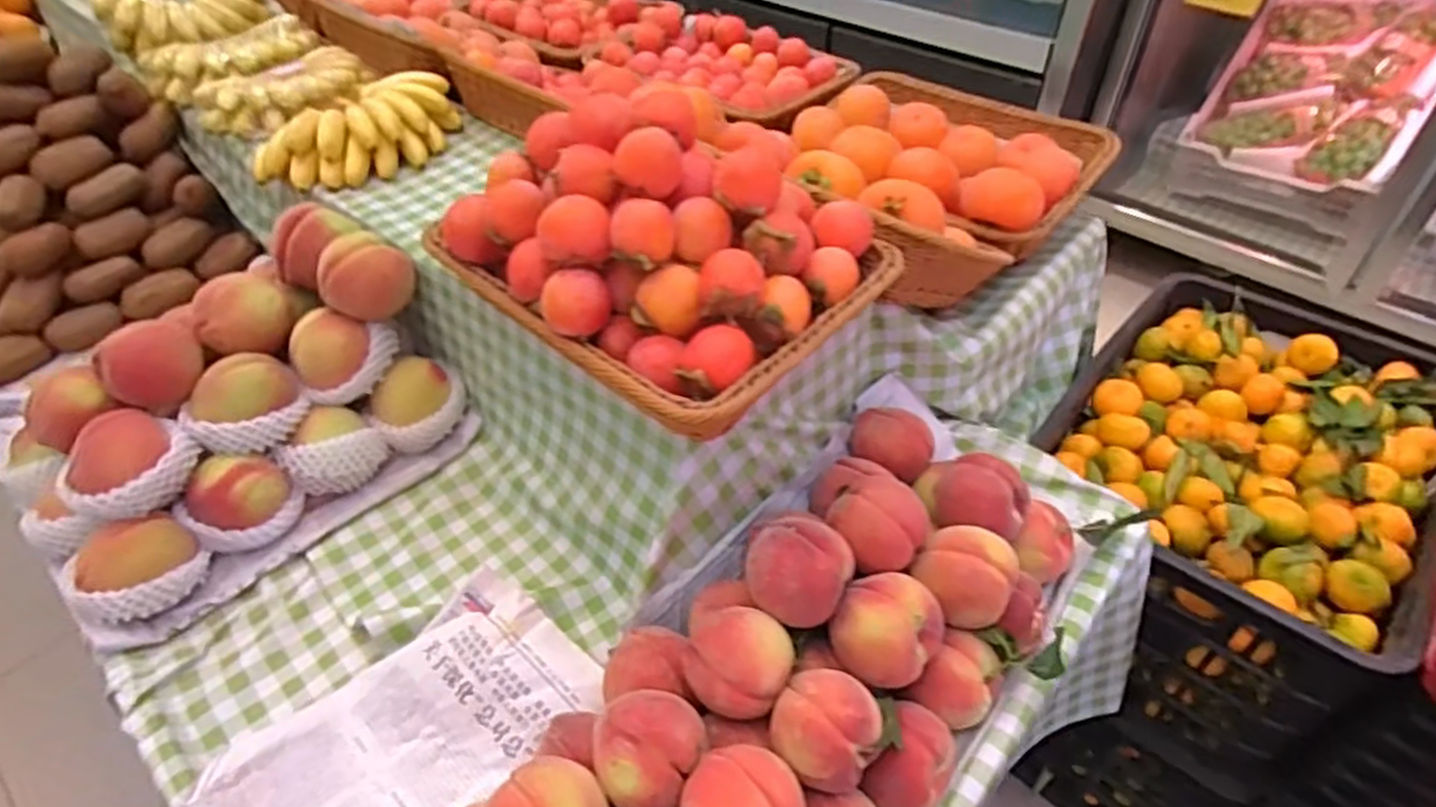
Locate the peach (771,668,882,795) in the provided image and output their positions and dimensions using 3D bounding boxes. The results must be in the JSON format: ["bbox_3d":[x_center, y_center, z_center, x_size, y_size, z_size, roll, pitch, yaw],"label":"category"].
[{"bbox_3d":[0.064,0.201,0.470,0.059,0.052,0.064,-1,44,1],"label":"peach"}]

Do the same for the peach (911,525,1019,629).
[{"bbox_3d":[0.172,0.123,0.535,0.062,0.056,0.059,-1,44,1],"label":"peach"}]

